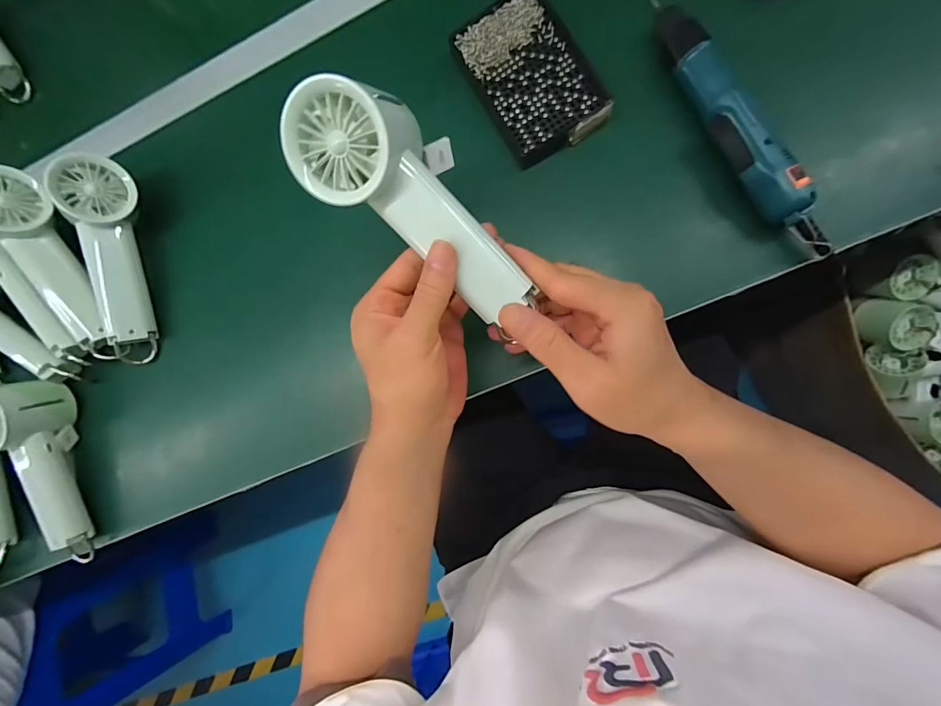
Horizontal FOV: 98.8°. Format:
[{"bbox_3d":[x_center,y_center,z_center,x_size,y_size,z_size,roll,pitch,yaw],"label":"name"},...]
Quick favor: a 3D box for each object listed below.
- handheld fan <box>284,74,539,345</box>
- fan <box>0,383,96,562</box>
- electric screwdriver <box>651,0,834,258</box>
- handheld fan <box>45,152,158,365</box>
[{"bbox_3d":[-0.029,-0.087,0.241,0.167,0.036,0.067,40,95,-15],"label":"handheld fan"},{"bbox_3d":[-0.444,0.124,0.416,0.068,0.052,0.193,-10,99,9],"label":"fan"},{"bbox_3d":[0.204,-0.194,0.324,0.037,0.035,0.272,-26,84,8],"label":"electric screwdriver"},{"bbox_3d":[-0.347,-0.086,0.391,0.050,0.051,0.196,-3,102,9],"label":"handheld fan"}]

